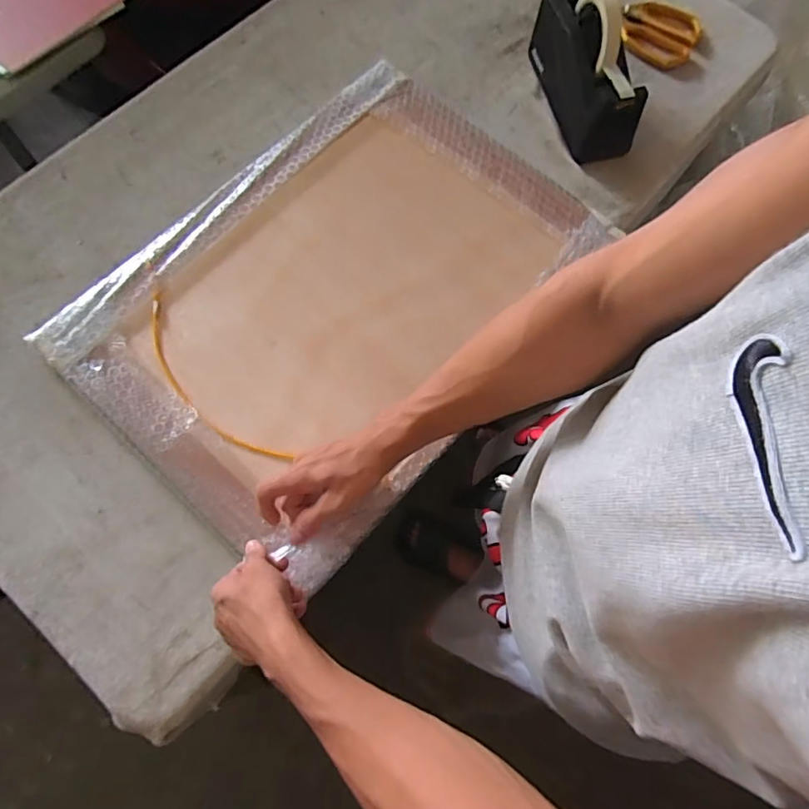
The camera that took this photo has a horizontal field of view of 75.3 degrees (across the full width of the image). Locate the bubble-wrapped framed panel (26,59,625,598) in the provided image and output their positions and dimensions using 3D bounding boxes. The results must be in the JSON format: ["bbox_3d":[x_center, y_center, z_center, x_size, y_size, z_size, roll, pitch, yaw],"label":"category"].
[{"bbox_3d":[-0.074,-0.137,0.611,0.422,0.028,0.563,42,76,10],"label":"bubble-wrapped framed panel"}]

